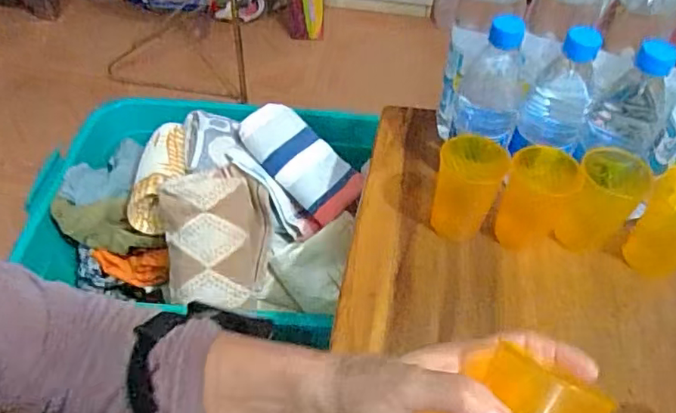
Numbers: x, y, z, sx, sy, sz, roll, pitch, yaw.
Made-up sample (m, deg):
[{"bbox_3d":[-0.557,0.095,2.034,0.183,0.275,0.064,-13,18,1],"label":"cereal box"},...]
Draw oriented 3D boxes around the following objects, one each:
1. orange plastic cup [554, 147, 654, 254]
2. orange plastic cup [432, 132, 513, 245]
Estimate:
[{"bbox_3d":[0.250,-0.003,0.552,0.063,0.080,0.071,29,53,21],"label":"orange plastic cup"},{"bbox_3d":[0.123,-0.020,0.551,0.062,0.073,0.068,2,48,-2],"label":"orange plastic cup"}]

